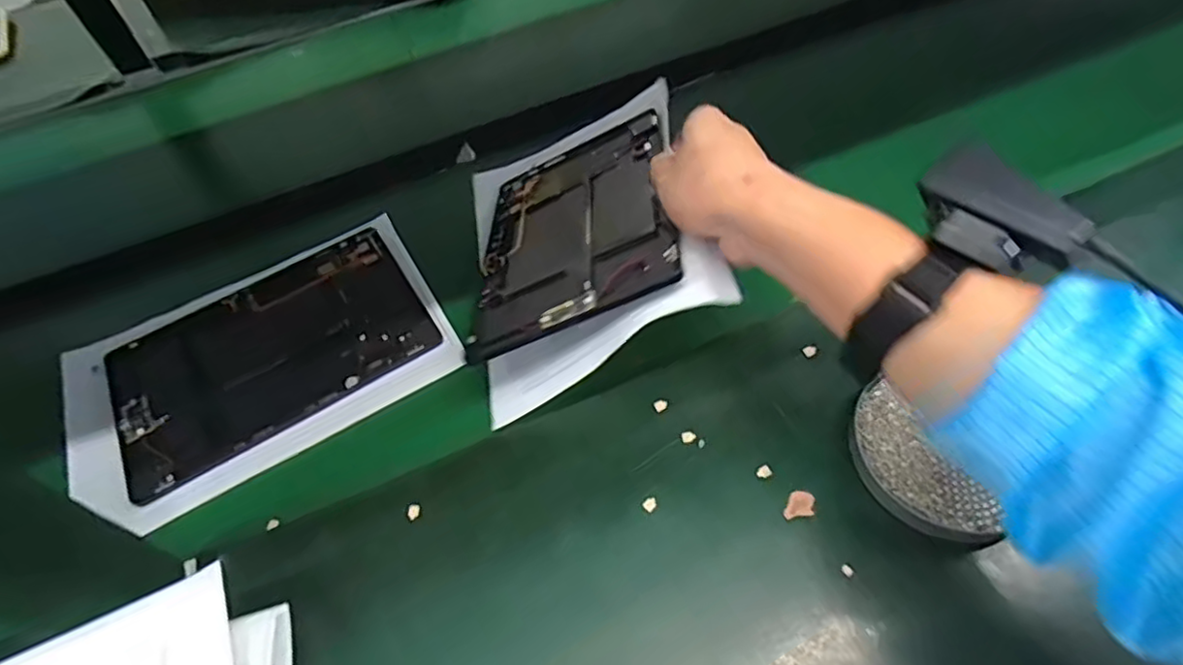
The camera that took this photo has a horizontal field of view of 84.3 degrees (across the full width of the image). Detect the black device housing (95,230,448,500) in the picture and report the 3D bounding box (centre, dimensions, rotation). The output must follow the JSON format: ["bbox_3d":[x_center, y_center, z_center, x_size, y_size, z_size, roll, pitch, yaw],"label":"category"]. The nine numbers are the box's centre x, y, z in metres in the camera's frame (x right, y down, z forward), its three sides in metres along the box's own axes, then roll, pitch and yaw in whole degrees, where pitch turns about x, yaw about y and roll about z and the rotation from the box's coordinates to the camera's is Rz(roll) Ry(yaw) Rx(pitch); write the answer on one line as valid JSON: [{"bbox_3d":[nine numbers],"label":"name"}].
[{"bbox_3d":[-0.248,0.012,0.505,0.228,0.007,0.157,-28,54,-16],"label":"black device housing"}]

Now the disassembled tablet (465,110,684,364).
[{"bbox_3d":[-0.014,-0.085,0.493,0.154,0.005,0.238,-21,37,19],"label":"disassembled tablet"}]

